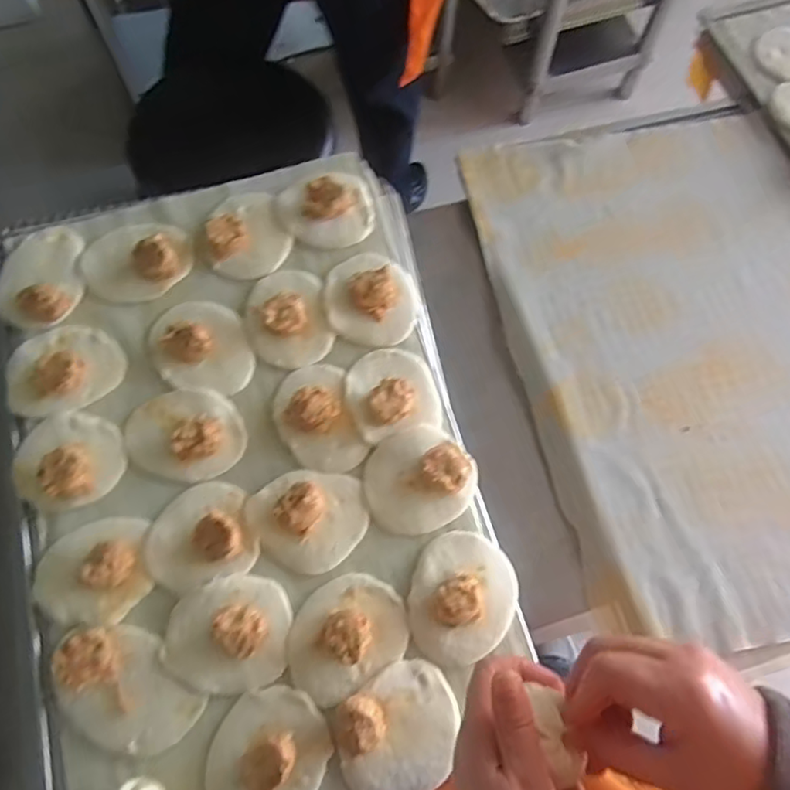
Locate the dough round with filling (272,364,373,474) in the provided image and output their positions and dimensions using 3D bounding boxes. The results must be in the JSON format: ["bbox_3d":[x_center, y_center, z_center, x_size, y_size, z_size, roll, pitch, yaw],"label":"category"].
[{"bbox_3d":[-0.072,0.020,0.551,0.071,0.028,0.105,-20,73,-6],"label":"dough round with filling"}]

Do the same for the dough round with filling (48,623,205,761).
[{"bbox_3d":[-0.218,0.234,0.475,0.082,0.035,0.112,-40,76,-15],"label":"dough round with filling"}]

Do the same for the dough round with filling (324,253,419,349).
[{"bbox_3d":[-0.023,-0.098,0.600,0.089,0.033,0.099,-3,72,0],"label":"dough round with filling"}]

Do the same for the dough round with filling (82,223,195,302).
[{"bbox_3d":[-0.260,-0.140,0.603,0.108,0.028,0.090,-26,74,-11],"label":"dough round with filling"}]

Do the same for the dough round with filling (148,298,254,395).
[{"bbox_3d":[-0.187,-0.046,0.578,0.084,0.028,0.102,-33,74,-10],"label":"dough round with filling"}]

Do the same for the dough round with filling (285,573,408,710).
[{"bbox_3d":[-0.042,0.195,0.489,0.101,0.031,0.082,-33,74,-10],"label":"dough round with filling"}]

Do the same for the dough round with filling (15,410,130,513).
[{"bbox_3d":[-0.294,0.056,0.535,0.092,0.033,0.084,0,72,1],"label":"dough round with filling"}]

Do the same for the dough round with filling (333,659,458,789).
[{"bbox_3d":[0.004,0.263,0.464,0.100,0.030,0.088,-32,74,-9],"label":"dough round with filling"}]

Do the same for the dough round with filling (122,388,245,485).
[{"bbox_3d":[-0.193,0.034,0.547,0.105,0.031,0.082,-4,72,-1],"label":"dough round with filling"}]

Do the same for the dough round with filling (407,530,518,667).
[{"bbox_3d":[0.057,0.167,0.499,0.087,0.034,0.104,13,72,5],"label":"dough round with filling"}]

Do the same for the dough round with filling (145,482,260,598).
[{"bbox_3d":[-0.170,0.119,0.515,0.086,0.035,0.083,0,72,1],"label":"dough round with filling"}]

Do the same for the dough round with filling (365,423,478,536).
[{"bbox_3d":[0.022,0.072,0.533,0.097,0.033,0.088,-23,73,-7],"label":"dough round with filling"}]

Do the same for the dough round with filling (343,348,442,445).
[{"bbox_3d":[-0.003,-0.008,0.558,0.081,0.033,0.085,1,70,-2],"label":"dough round with filling"}]

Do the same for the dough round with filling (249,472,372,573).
[{"bbox_3d":[-0.079,0.105,0.519,0.103,0.035,0.084,10,70,2],"label":"dough round with filling"}]

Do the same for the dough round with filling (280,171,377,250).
[{"bbox_3d":[-0.072,-0.199,0.626,0.096,0.027,0.093,0,72,1],"label":"dough round with filling"}]

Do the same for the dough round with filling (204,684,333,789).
[{"bbox_3d":[-0.101,0.281,0.457,0.088,0.042,0.104,25,71,7],"label":"dough round with filling"}]

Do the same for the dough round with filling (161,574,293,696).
[{"bbox_3d":[-0.138,0.194,0.490,0.097,0.034,0.087,2,72,1],"label":"dough round with filling"}]

